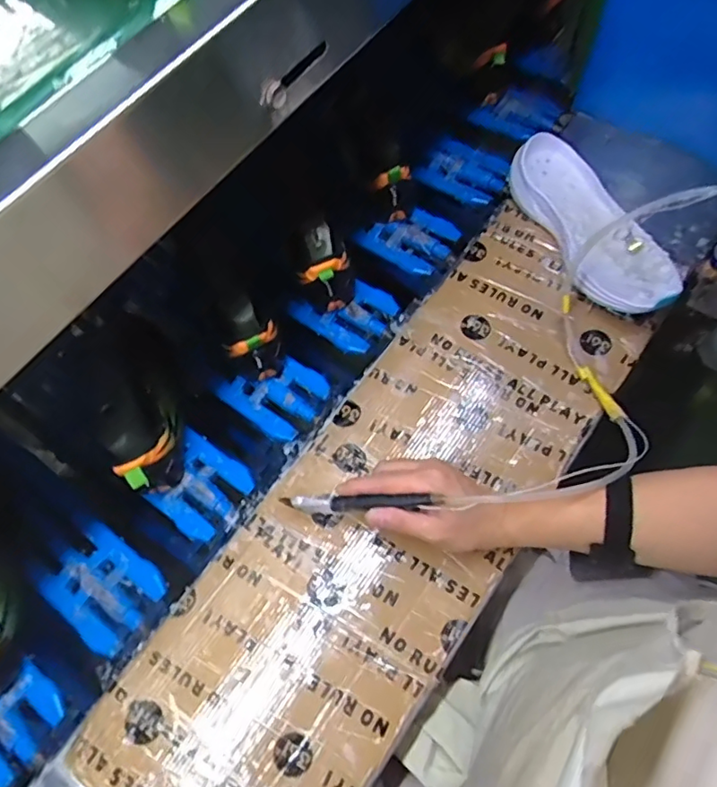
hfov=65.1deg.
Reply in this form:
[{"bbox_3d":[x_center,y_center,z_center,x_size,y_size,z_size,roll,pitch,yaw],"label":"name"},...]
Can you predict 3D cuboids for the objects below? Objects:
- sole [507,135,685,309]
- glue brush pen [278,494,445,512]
[{"bbox_3d":[0.278,-0.197,0.658,0.102,0.050,0.258,-19,69,-5],"label":"sole"},{"bbox_3d":[-0.005,0.101,0.523,0.147,0.022,0.015,-6,62,25],"label":"glue brush pen"}]

